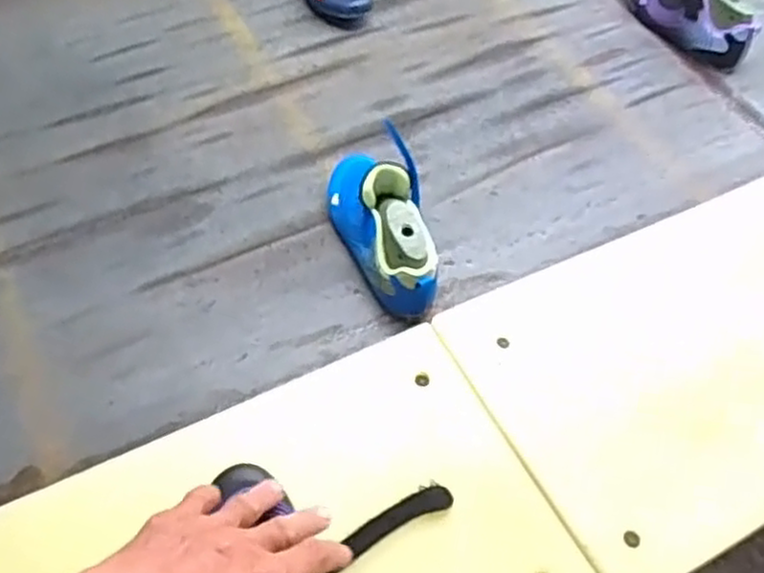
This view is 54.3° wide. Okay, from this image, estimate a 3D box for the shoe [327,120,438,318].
[{"bbox_3d":[0.000,-0.072,0.730,0.073,0.096,0.198,-18,55,-17],"label":"shoe"}]

